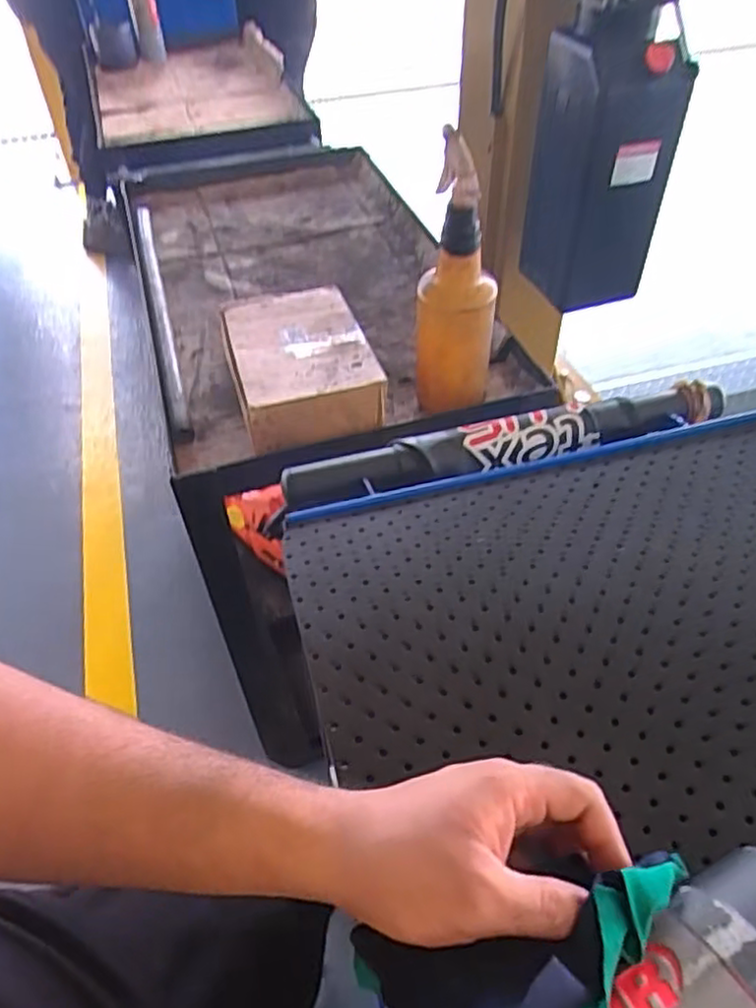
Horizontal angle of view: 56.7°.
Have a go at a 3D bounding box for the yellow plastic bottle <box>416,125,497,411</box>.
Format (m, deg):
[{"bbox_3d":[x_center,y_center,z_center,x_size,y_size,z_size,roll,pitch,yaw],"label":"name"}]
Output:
[{"bbox_3d":[0.085,-0.202,0.775,0.085,0.222,0.070,3,47,5],"label":"yellow plastic bottle"}]

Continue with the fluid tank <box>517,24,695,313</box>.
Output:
[{"bbox_3d":[0.377,-0.575,1.218,0.154,0.399,0.219,-13,48,-10],"label":"fluid tank"}]

